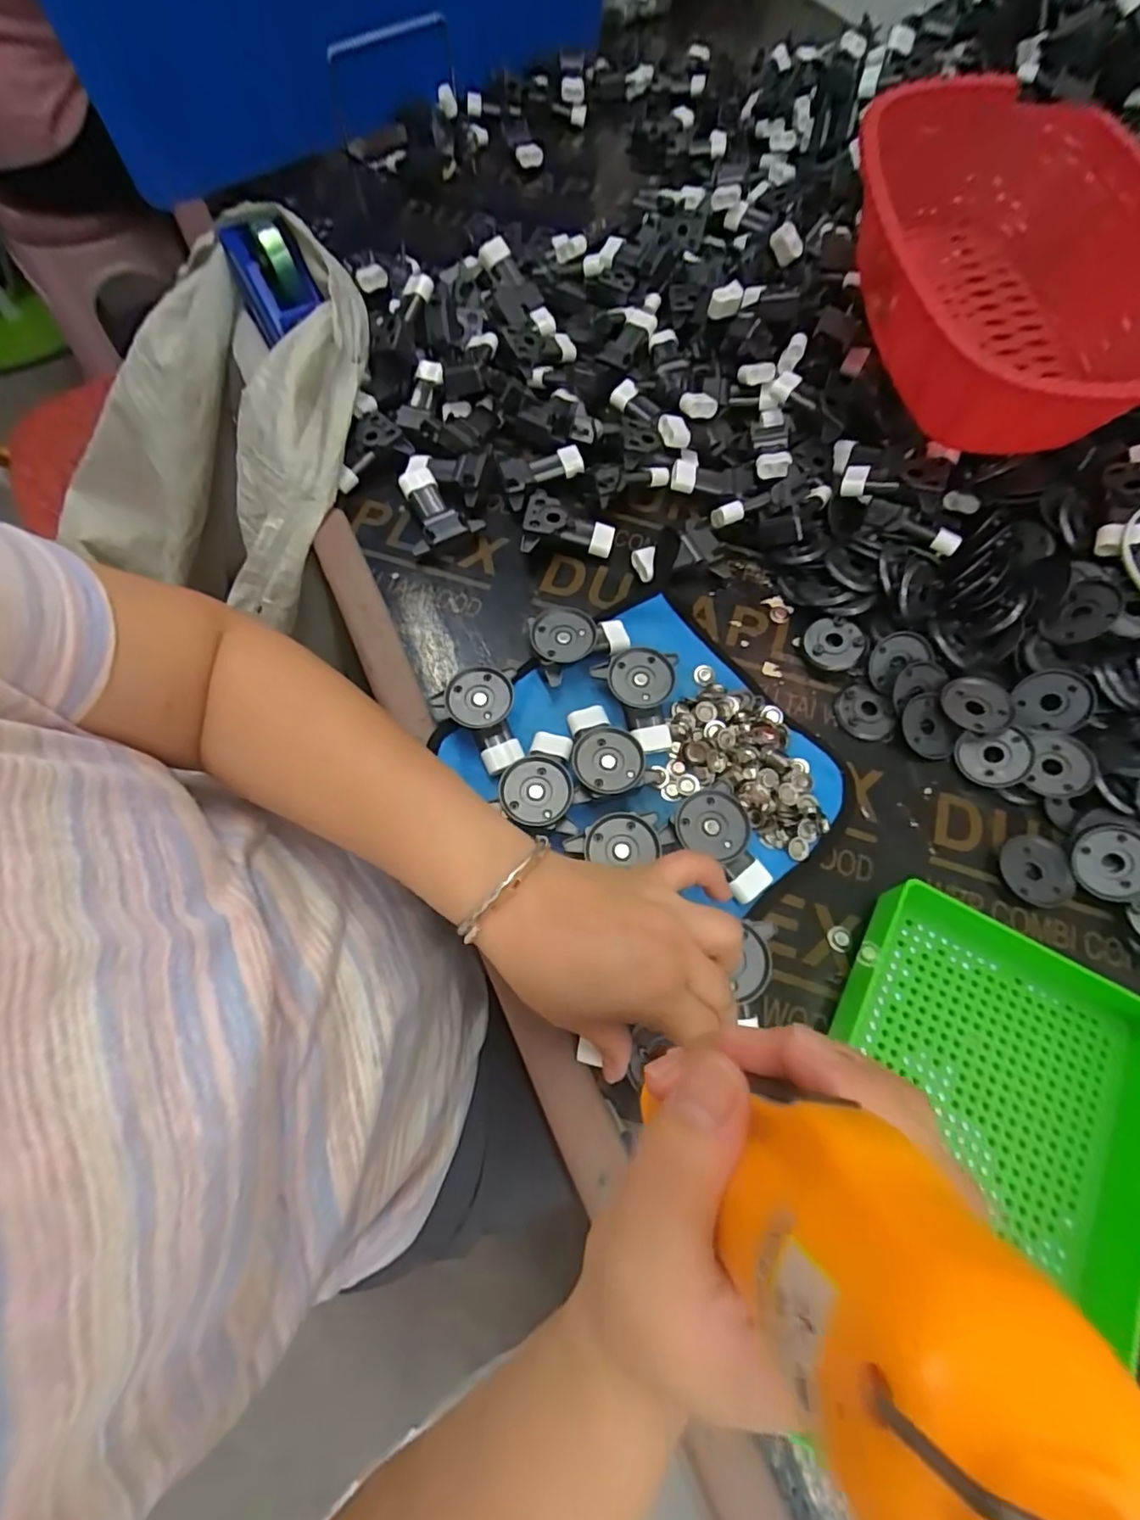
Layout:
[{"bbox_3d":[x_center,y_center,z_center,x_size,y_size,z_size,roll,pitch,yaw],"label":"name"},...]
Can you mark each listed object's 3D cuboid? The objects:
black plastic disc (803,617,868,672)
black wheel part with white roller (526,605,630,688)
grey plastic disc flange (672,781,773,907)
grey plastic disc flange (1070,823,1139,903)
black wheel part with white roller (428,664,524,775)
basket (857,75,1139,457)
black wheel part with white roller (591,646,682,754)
[{"bbox_3d":[0.184,-0.081,0.415,0.039,0.007,0.037,-1,84,6],"label":"black plastic disc"},{"bbox_3d":[0.005,-0.083,0.406,0.065,0.027,0.047,-25,70,-9],"label":"black wheel part with white roller"},{"bbox_3d":[0.092,0.048,0.351,0.043,0.020,0.065,-38,73,-13],"label":"grey plastic disc flange"},{"bbox_3d":[0.324,0.061,0.355,0.045,0.004,0.044,-1,83,9],"label":"grey plastic disc flange"},{"bbox_3d":[-0.054,-0.024,0.382,0.053,0.029,0.065,-24,70,-8],"label":"black wheel part with white roller"},{"bbox_3d":[0.305,-0.309,0.406,0.205,0.114,0.268,4,69,3],"label":"basket"},{"bbox_3d":[0.043,-0.038,0.388,0.053,0.026,0.063,0,68,1],"label":"black wheel part with white roller"}]

